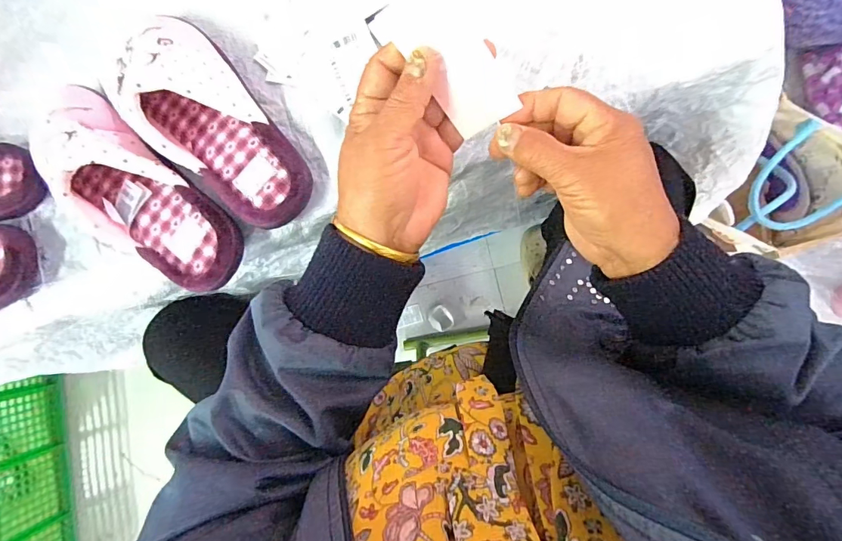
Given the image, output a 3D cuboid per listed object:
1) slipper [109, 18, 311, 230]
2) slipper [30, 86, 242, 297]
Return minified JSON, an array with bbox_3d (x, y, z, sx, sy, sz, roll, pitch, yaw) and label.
[{"bbox_3d":[-0.183,-0.126,0.367,0.091,0.080,0.210,-43,83,5],"label":"slipper"},{"bbox_3d":[-0.266,-0.074,0.373,0.247,0.066,0.087,42,94,8],"label":"slipper"}]

